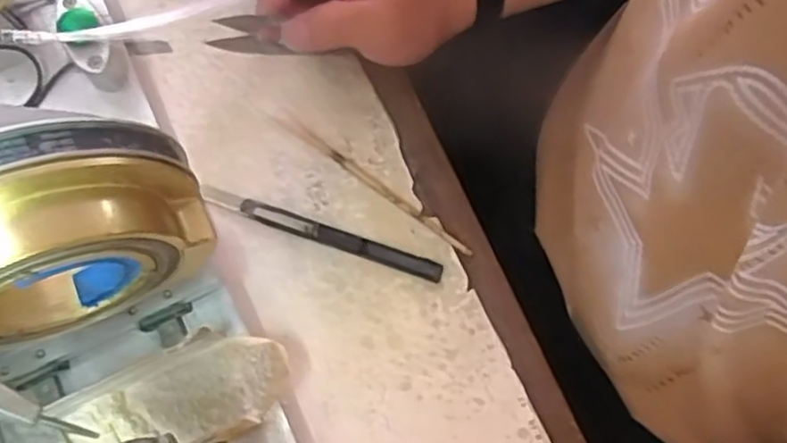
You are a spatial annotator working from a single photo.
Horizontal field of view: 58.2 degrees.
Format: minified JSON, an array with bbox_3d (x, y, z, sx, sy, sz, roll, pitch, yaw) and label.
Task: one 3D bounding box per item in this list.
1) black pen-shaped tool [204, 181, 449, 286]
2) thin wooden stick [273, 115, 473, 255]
[{"bbox_3d":[-0.045,0.007,0.426,0.151,0.004,0.013,19,76,5],"label":"black pen-shaped tool"},{"bbox_3d":[-0.014,-0.025,0.436,0.149,0.006,0.007,36,78,9],"label":"thin wooden stick"}]

